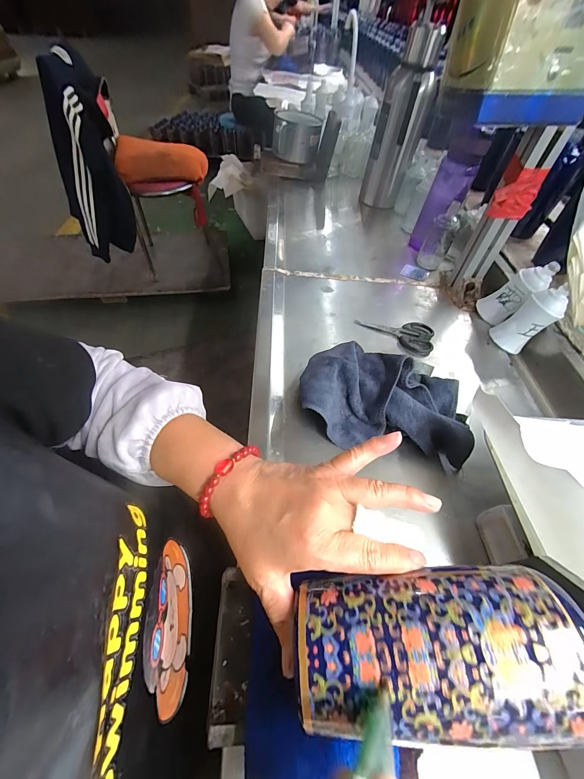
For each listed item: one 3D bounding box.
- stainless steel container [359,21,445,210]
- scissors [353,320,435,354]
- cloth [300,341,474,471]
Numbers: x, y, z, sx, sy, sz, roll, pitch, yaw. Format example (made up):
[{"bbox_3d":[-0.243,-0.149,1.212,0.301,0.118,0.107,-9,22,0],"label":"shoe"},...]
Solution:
[{"bbox_3d":[0.251,-0.619,0.745,0.111,0.314,0.092,11,53,7],"label":"stainless steel container"},{"bbox_3d":[0.174,-0.097,0.525,0.132,0.015,0.062,12,53,7],"label":"scissors"},{"bbox_3d":[0.121,0.007,0.404,0.212,0.070,0.148,11,53,7],"label":"cloth"}]

